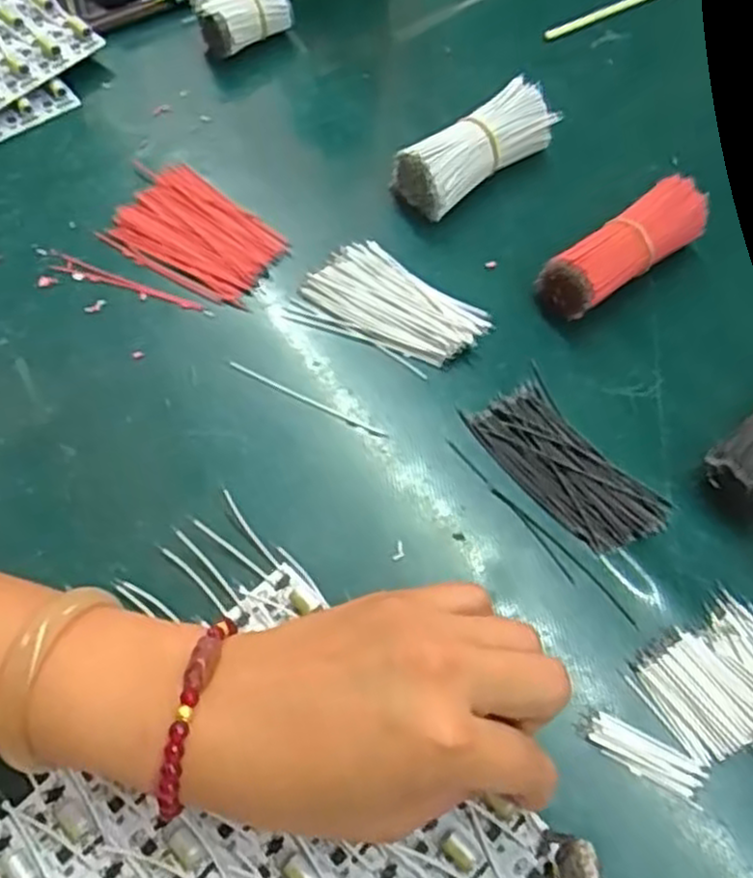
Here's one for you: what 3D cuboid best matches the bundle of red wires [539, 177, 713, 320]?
[{"bbox_3d":[0.124,-0.094,0.379,0.088,0.038,0.029,-34,71,-16],"label":"bundle of red wires"}]

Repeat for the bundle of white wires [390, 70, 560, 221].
[{"bbox_3d":[0.054,-0.154,0.405,0.086,0.037,0.033,-31,70,-15],"label":"bundle of white wires"}]

